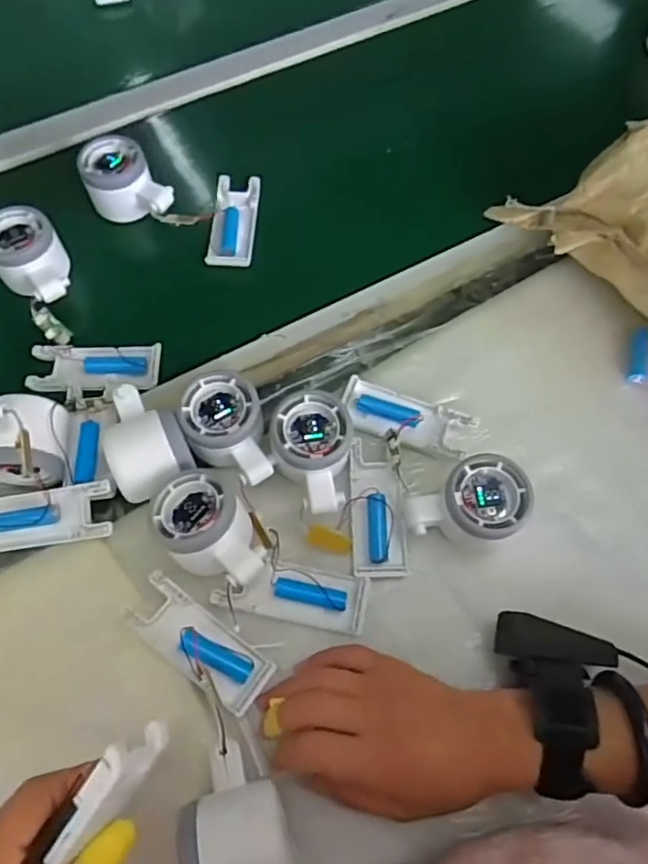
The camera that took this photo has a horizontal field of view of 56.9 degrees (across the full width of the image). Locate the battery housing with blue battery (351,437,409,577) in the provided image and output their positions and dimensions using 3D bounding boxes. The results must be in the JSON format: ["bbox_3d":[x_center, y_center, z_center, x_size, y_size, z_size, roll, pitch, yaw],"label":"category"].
[{"bbox_3d":[0.040,0.056,0.440,0.039,0.015,0.098,-1,66,-2],"label":"battery housing with blue battery"}]

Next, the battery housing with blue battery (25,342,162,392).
[{"bbox_3d":[-0.187,-0.053,0.488,0.103,0.012,0.041,0,66,-2],"label":"battery housing with blue battery"}]

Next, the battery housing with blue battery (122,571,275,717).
[{"bbox_3d":[-0.084,0.140,0.395,0.101,0.023,0.038,35,70,13],"label":"battery housing with blue battery"}]

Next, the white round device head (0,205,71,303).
[{"bbox_3d":[-0.251,-0.145,0.513,0.056,0.047,0.086,-30,70,-14],"label":"white round device head"}]

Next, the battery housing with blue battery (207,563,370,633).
[{"bbox_3d":[-0.021,0.110,0.411,0.102,0.017,0.037,9,66,3],"label":"battery housing with blue battery"}]

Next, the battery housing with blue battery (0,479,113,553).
[{"bbox_3d":[-0.200,0.060,0.425,0.102,0.020,0.040,-9,67,7],"label":"battery housing with blue battery"}]

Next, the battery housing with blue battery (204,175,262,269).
[{"bbox_3d":[-0.084,-0.198,0.561,0.040,0.012,0.100,4,66,0],"label":"battery housing with blue battery"}]

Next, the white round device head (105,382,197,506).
[{"bbox_3d":[-0.131,0.006,0.436,0.058,0.047,0.084,-22,68,-11],"label":"white round device head"}]

